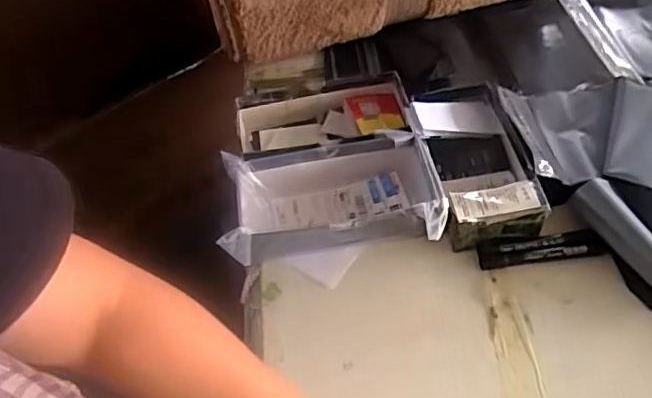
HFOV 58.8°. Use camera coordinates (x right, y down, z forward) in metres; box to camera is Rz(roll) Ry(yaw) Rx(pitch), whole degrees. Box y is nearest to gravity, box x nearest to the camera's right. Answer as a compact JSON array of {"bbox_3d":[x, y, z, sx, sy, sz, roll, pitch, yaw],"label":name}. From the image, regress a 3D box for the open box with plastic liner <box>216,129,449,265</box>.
[{"bbox_3d":[0.009,0.002,0.668,0.236,0.068,0.139,-6,51,-2],"label":"open box with plastic liner"}]

